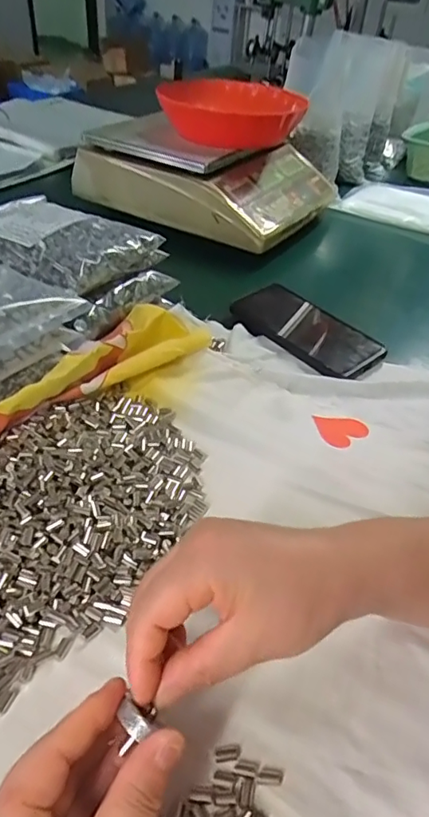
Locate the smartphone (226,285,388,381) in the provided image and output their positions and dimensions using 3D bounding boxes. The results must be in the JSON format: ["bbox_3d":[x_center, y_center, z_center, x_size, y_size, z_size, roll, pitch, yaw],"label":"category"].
[{"bbox_3d":[0.093,-0.084,0.540,0.079,0.015,0.162,-30,52,-33],"label":"smartphone"}]

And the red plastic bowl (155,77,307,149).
[{"bbox_3d":[0.033,-0.418,0.738,0.178,0.061,0.178,12,42,7],"label":"red plastic bowl"}]

